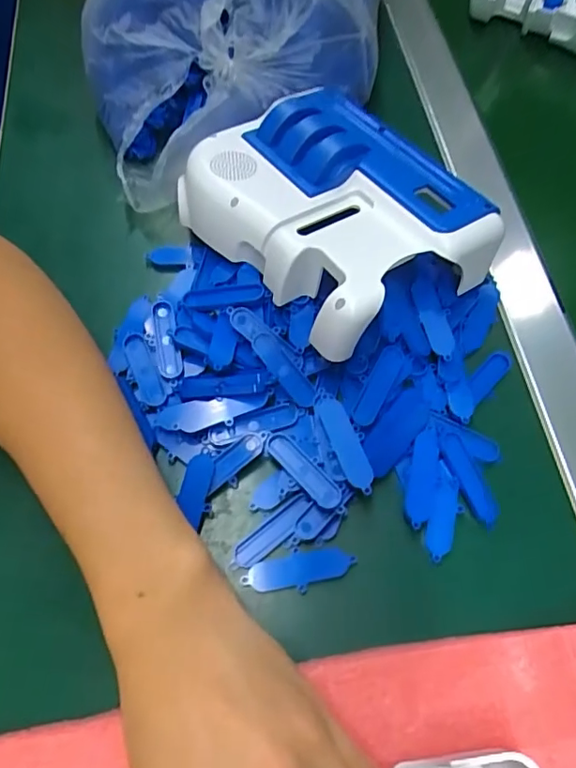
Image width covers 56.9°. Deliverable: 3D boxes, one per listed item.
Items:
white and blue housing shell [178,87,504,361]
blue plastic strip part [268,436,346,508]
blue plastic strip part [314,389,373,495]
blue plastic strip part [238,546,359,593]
[{"bbox_3d":[0.025,-0.106,0.328,0.131,0.050,0.177,-34,71,-16],"label":"white and blue housing shell"},{"bbox_3d":[0.009,0.047,0.294,0.016,0.004,0.051,-40,73,-18],"label":"blue plastic strip part"},{"bbox_3d":[0.031,0.031,0.295,0.016,0.011,0.063,-18,67,-10],"label":"blue plastic strip part"},{"bbox_3d":[0.006,0.096,0.276,0.057,0.004,0.020,-10,66,-7],"label":"blue plastic strip part"}]

